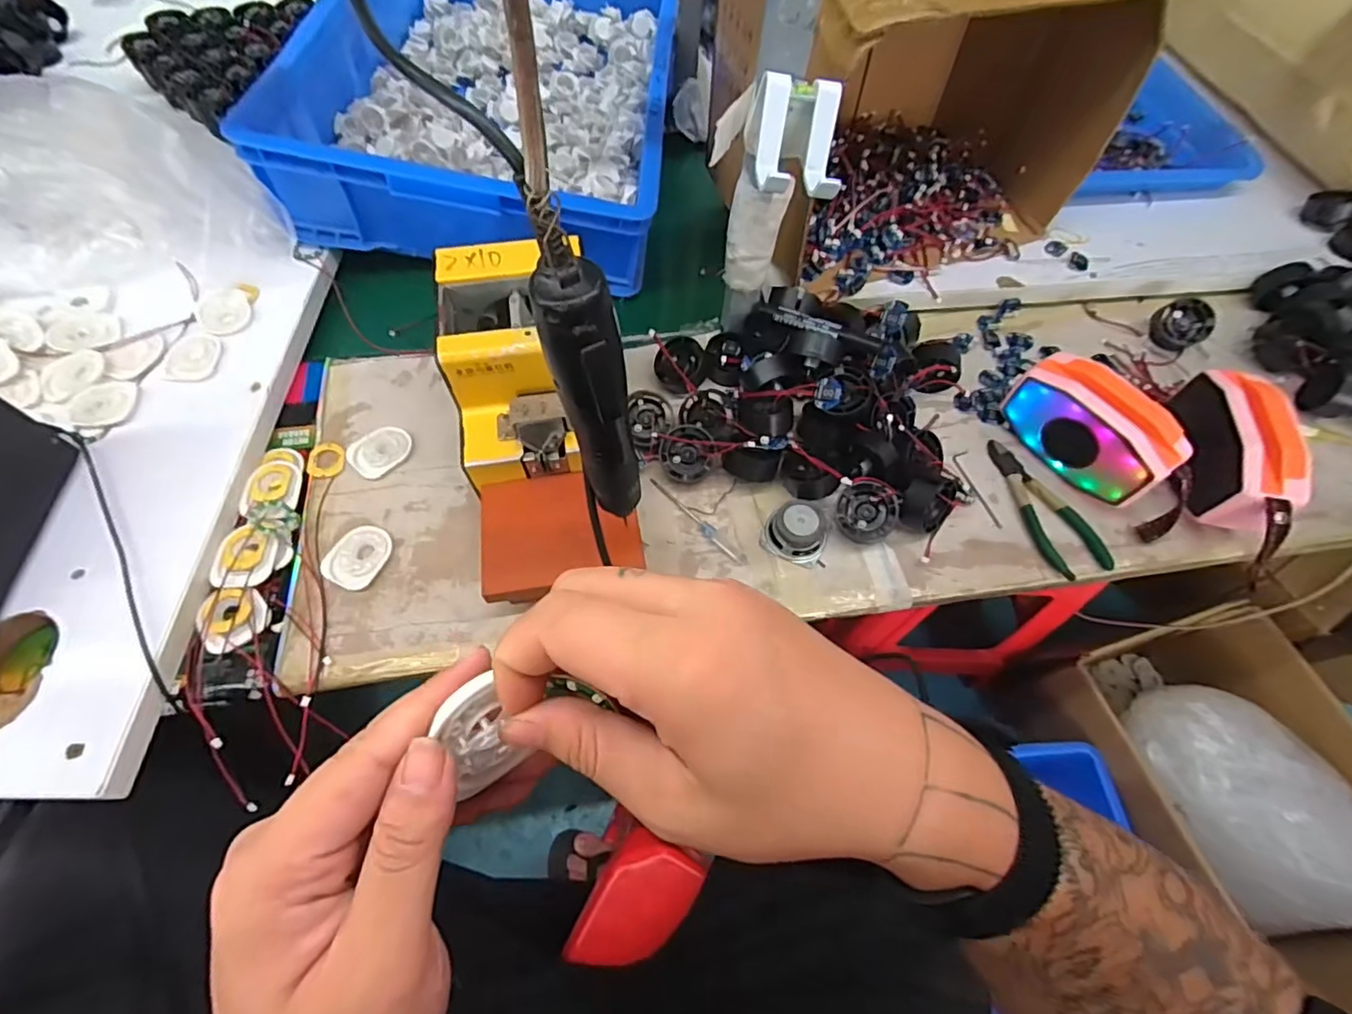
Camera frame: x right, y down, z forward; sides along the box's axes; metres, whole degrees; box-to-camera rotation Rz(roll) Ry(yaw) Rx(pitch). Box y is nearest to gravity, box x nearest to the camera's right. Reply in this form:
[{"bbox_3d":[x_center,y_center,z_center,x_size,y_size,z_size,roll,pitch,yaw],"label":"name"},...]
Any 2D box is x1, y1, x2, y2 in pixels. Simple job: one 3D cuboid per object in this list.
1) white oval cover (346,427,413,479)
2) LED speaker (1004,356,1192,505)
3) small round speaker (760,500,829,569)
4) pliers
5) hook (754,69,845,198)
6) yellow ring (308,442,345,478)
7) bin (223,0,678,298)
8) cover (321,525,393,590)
[{"bbox_3d":[-0.288,-0.056,0.575,0.048,0.004,0.058,35,66,15],"label":"white oval cover"},{"bbox_3d":[0.389,-0.075,0.560,0.061,0.085,0.147,-37,69,-20],"label":"LED speaker"},{"bbox_3d":[0.110,0.022,0.532,0.057,0.027,0.048,21,63,9],"label":"small round speaker"},{"bbox_3d":[0.344,-0.004,0.559,0.046,0.016,0.151,-18,64,-12],"label":"pliers"},{"bbox_3d":[0.087,-0.264,0.424,0.060,0.052,0.075,0,62,-3],"label":"hook"},{"bbox_3d":[-0.337,-0.047,0.571,0.033,0.004,0.041,-10,63,-8],"label":"yellow ring"},{"bbox_3d":[-0.221,-0.575,0.769,0.427,0.129,0.630,4,62,-1],"label":"bin"},{"bbox_3d":[-0.281,0.043,0.523,0.047,0.004,0.058,23,63,10],"label":"cover"}]

